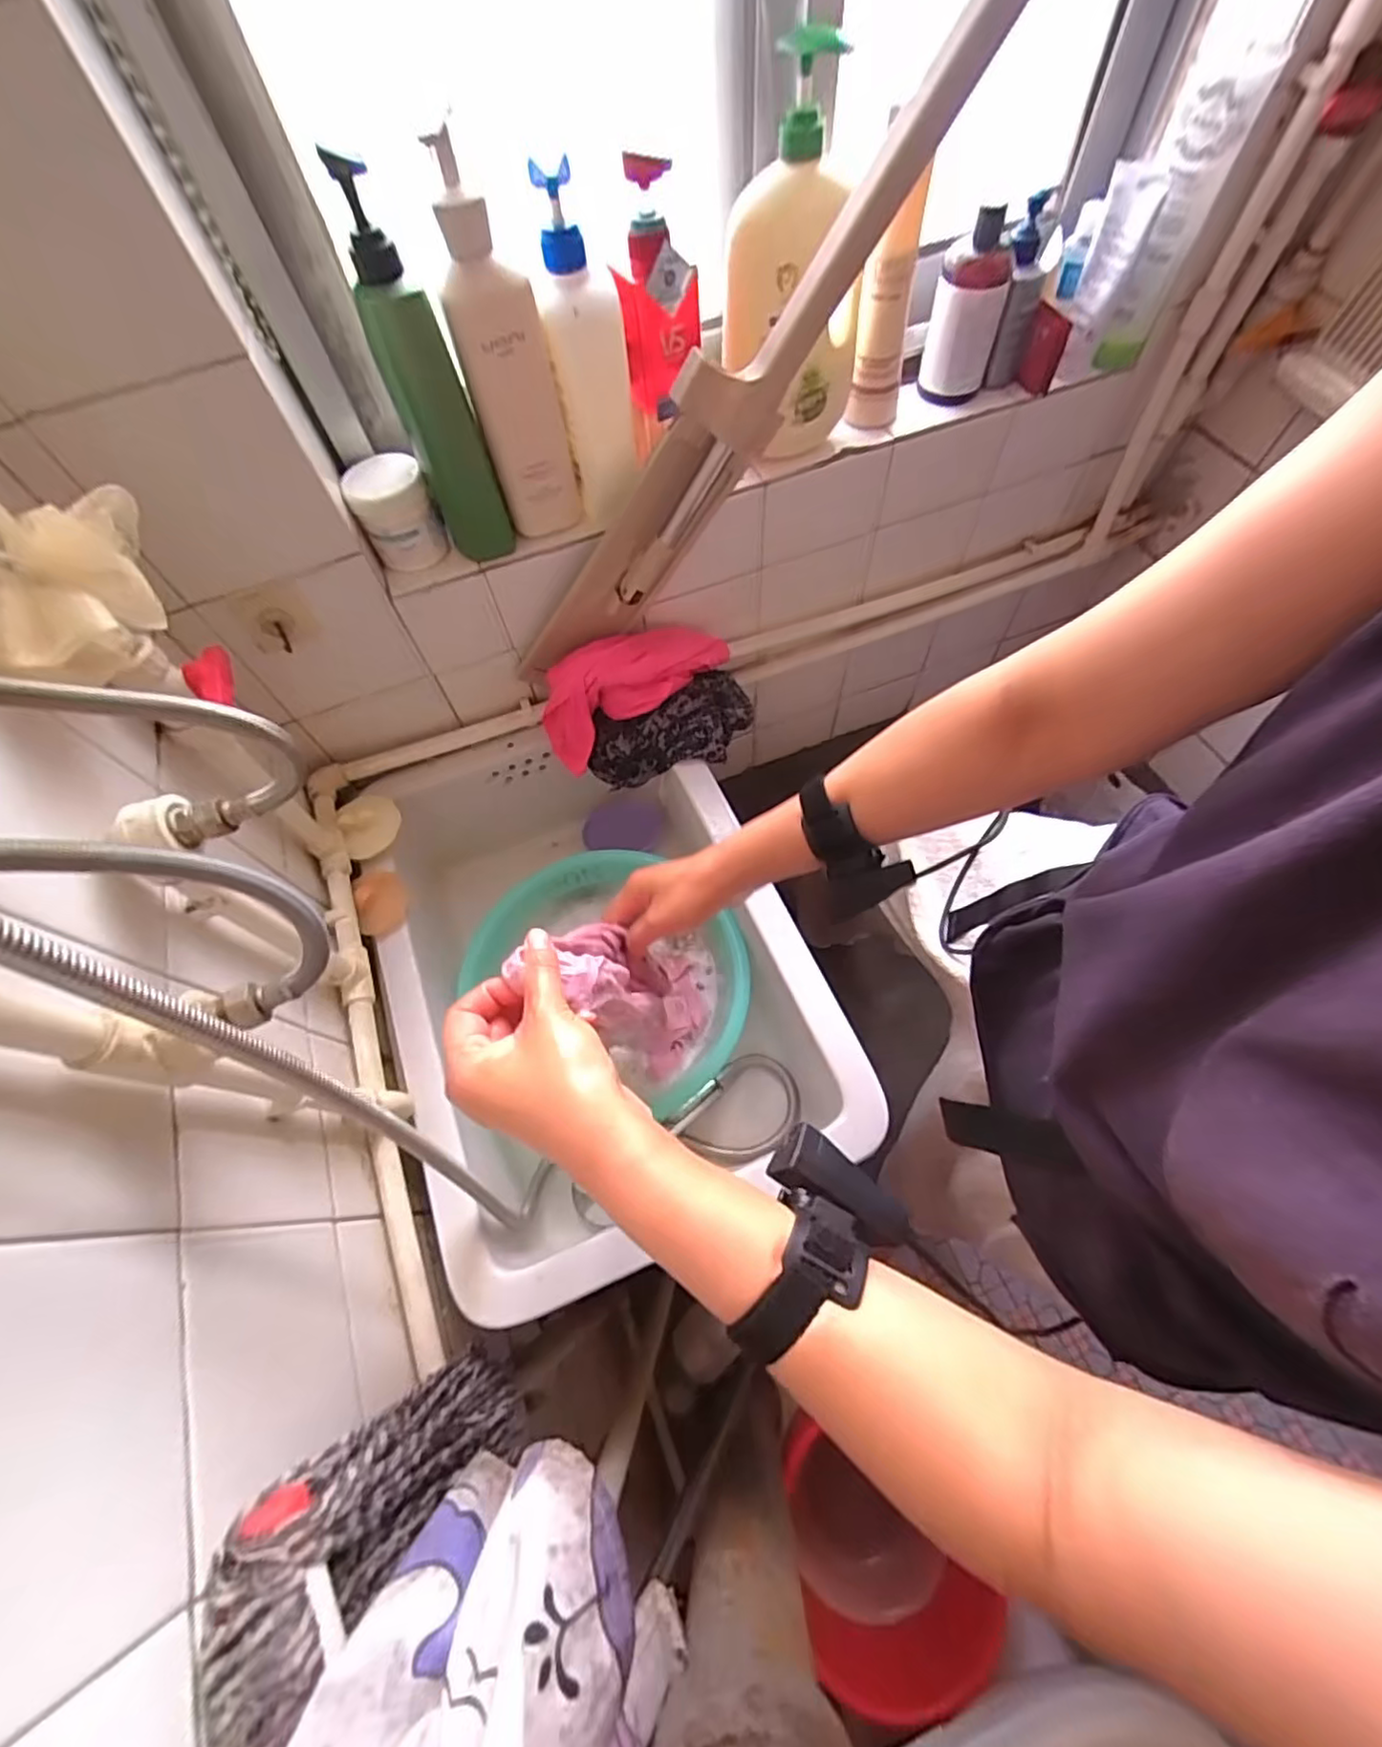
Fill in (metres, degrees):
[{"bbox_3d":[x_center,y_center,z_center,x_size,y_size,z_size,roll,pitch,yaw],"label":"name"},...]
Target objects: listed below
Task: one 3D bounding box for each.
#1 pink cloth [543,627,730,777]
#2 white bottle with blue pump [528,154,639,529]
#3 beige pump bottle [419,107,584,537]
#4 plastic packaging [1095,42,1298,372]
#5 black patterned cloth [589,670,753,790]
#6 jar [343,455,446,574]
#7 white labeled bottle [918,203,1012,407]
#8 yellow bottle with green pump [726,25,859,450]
[{"bbox_3d":[-0.067,-0.229,0.763,0.239,0.105,0.091,-28,65,-10],"label":"pink cloth"},{"bbox_3d":[-0.087,-0.442,0.573,0.063,0.244,0.053,-6,64,1],"label":"white bottle with blue pump"},{"bbox_3d":[-0.150,-0.408,0.544,0.059,0.241,0.055,11,65,9],"label":"beige pump bottle"},{"bbox_3d":[0.451,-0.610,0.616,0.060,0.212,0.053,22,67,13],"label":"plastic packaging"},{"bbox_3d":[-0.019,-0.164,0.783,0.210,0.067,0.103,-26,65,-9],"label":"black patterned cloth"},{"bbox_3d":[-0.278,-0.339,0.611,0.070,0.076,0.062,-30,66,-11],"label":"jar"},{"bbox_3d":[0.279,-0.566,0.654,0.068,0.139,0.054,17,66,11],"label":"white labeled bottle"},{"bbox_3d":[0.093,-0.514,0.569,0.125,0.268,0.067,-23,65,-8],"label":"yellow bottle with green pump"}]

